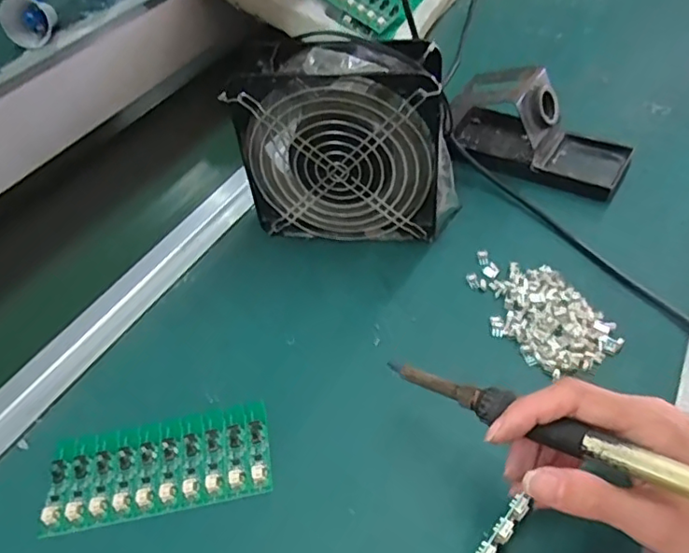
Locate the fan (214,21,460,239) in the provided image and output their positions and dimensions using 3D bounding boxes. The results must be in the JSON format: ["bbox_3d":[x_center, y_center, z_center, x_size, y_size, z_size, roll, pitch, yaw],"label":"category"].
[{"bbox_3d":[0.004,-0.099,0.453,0.159,0.152,0.056,1,46,9],"label":"fan"}]

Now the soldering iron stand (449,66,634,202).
[{"bbox_3d":[0.167,-0.134,0.515,0.163,0.069,0.078,23,53,27],"label":"soldering iron stand"}]

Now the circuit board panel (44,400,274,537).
[{"bbox_3d":[-0.115,0.118,0.366,0.135,0.012,0.063,-10,46,-3],"label":"circuit board panel"}]

